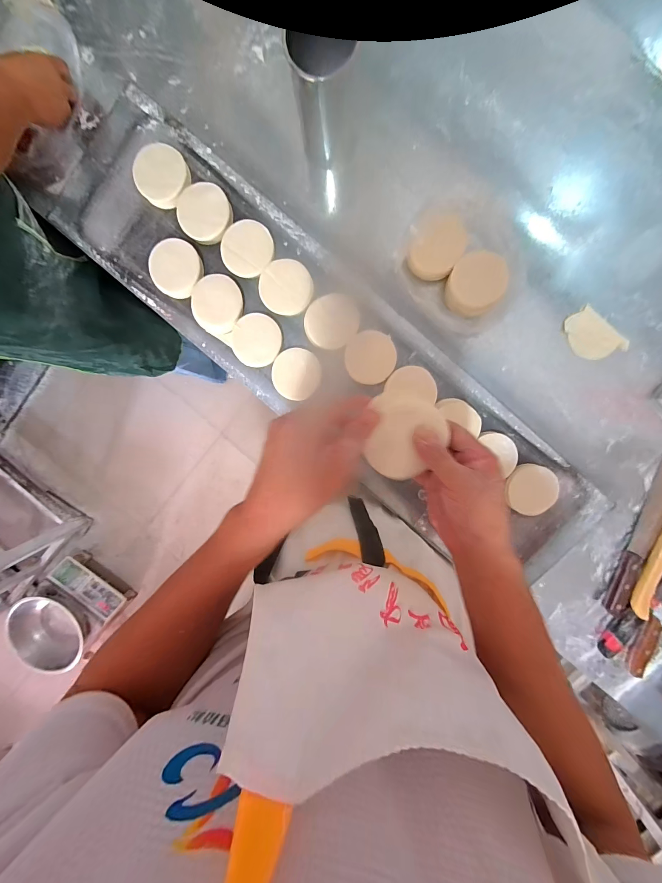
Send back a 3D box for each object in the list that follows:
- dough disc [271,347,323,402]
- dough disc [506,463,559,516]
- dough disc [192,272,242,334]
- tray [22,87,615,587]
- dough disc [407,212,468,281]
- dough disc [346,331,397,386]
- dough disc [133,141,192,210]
[{"bbox_3d":[-0.059,-0.115,0.565,0.079,0.015,0.084,0,99,3],"label":"dough disc"},{"bbox_3d":[0.360,0.085,0.588,0.083,0.020,0.093,-12,99,5],"label":"dough disc"},{"bbox_3d":[-0.193,-0.232,0.554,0.084,0.013,0.093,10,100,1],"label":"dough disc"},{"bbox_3d":[-0.004,-0.146,0.580,1.152,0.051,0.275,38,99,-3],"label":"tray"},{"bbox_3d":[0.173,-0.320,0.535,0.080,0.022,0.103,24,100,-1],"label":"dough disc"},{"bbox_3d":[0.068,-0.142,0.558,0.083,0.008,0.084,0,99,3],"label":"dough disc"},{"bbox_3d":[-0.275,-0.431,0.537,0.087,0.024,0.085,0,99,3],"label":"dough disc"}]

